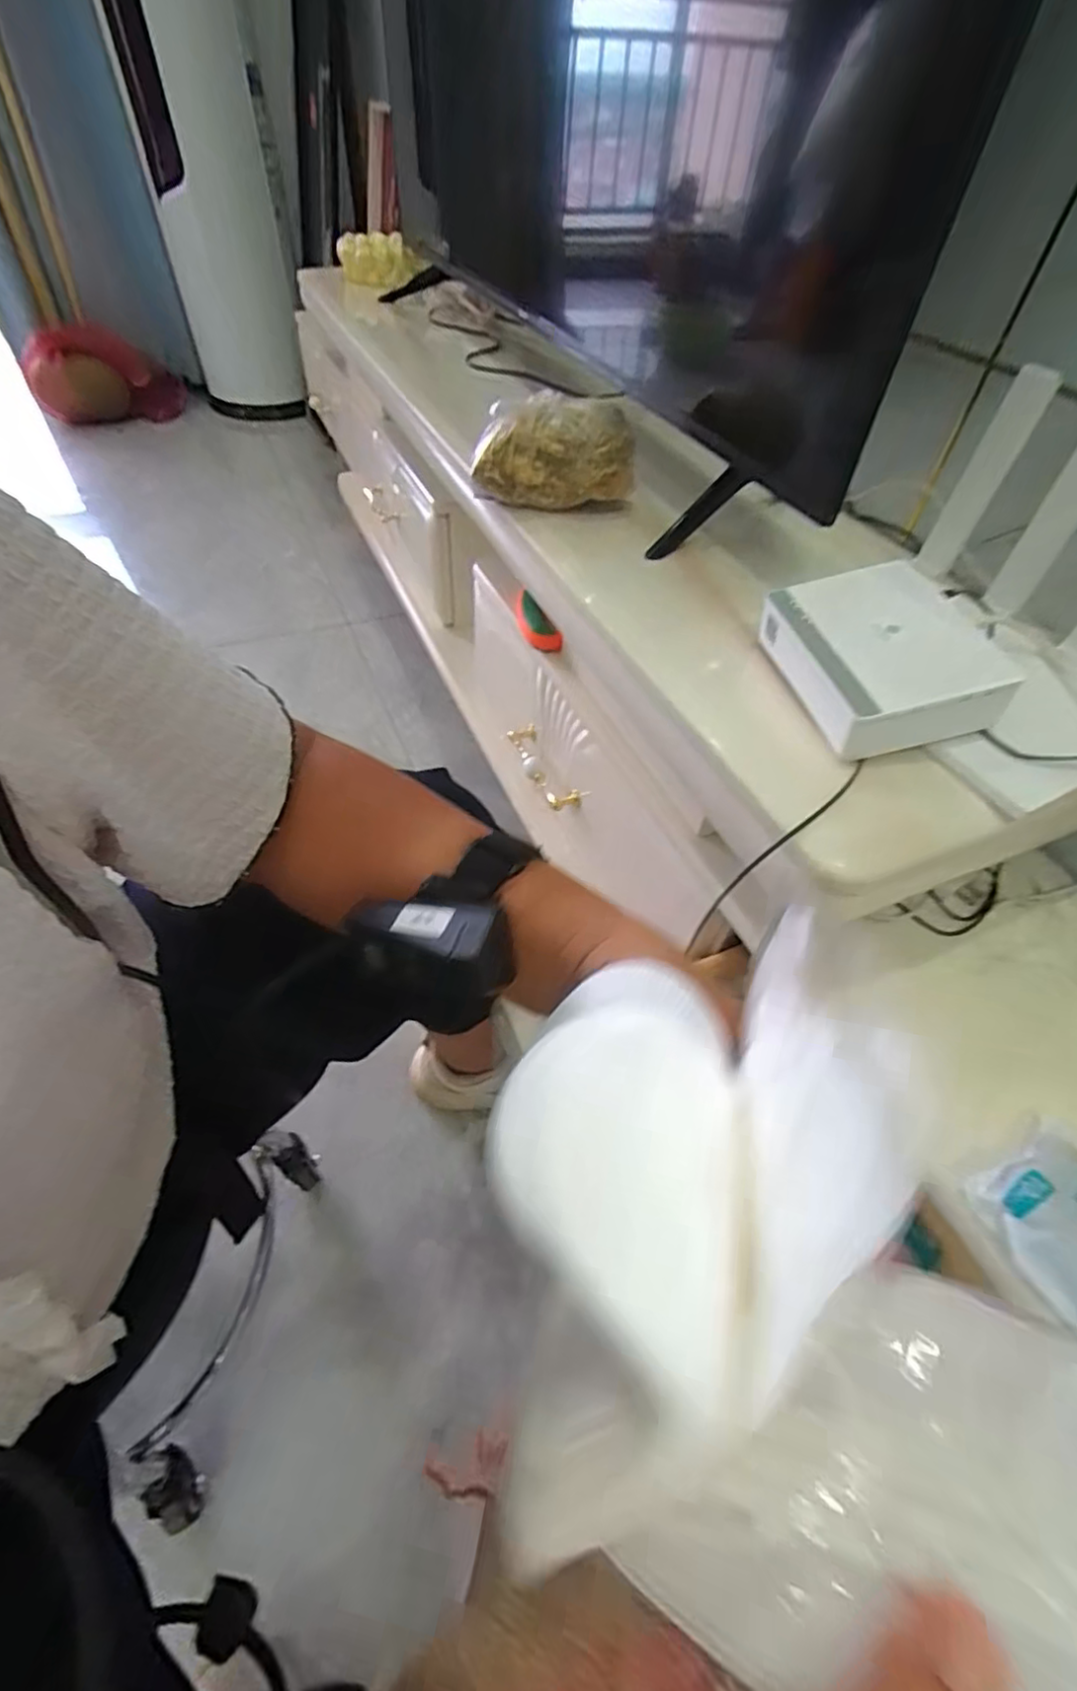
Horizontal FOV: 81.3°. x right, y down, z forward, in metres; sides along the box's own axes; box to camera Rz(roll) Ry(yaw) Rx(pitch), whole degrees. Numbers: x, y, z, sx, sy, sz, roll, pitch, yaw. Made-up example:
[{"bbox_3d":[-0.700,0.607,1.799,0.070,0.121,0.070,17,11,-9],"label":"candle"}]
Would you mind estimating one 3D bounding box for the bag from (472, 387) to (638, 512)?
[{"bbox_3d":[0.015,-0.371,0.605,0.149,0.089,0.061,-6,52,-9],"label":"bag"}]

